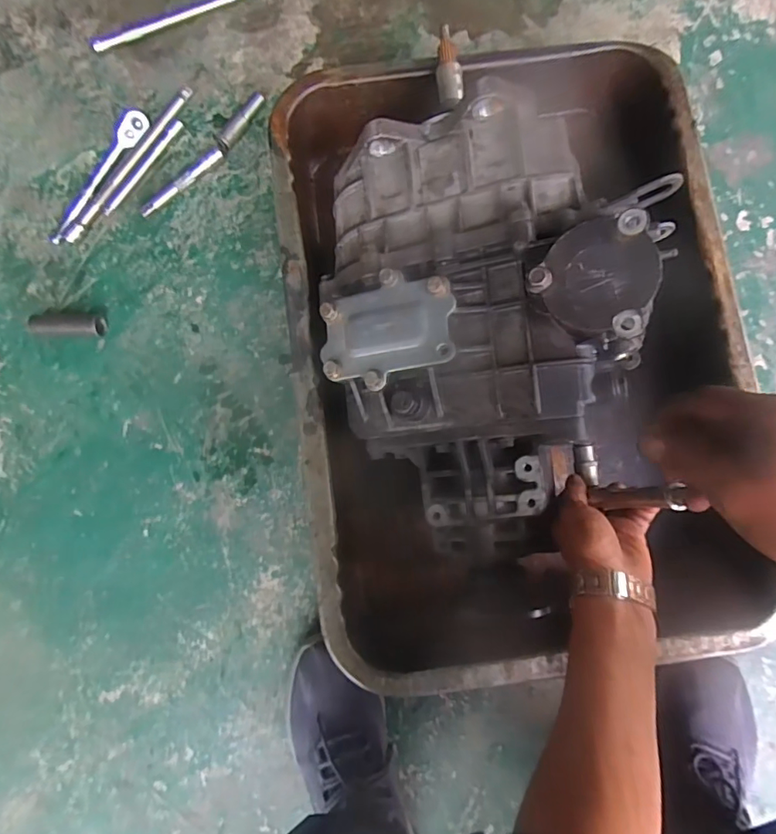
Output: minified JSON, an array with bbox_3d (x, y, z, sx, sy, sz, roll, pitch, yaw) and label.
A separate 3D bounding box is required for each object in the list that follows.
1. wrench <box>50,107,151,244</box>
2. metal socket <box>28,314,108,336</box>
[{"bbox_3d":[-0.368,-0.305,0.634,0.030,0.027,0.196,36,86,5],"label":"wrench"},{"bbox_3d":[-0.383,-0.111,0.602,0.087,0.019,0.029,1,84,2],"label":"metal socket"}]

